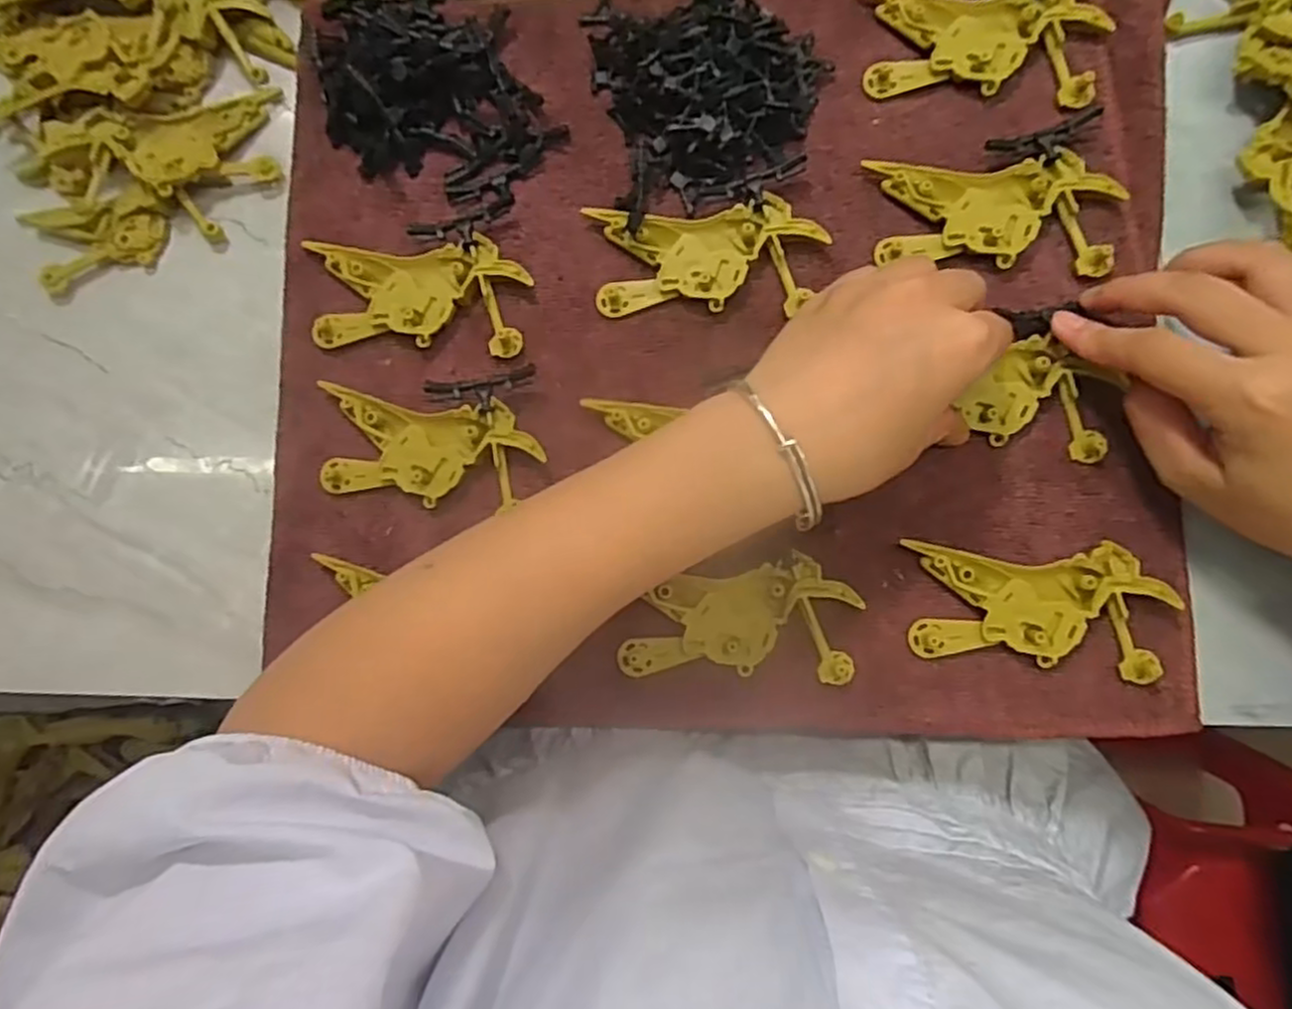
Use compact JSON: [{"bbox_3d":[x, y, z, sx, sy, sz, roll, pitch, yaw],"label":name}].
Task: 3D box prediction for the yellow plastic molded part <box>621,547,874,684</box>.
[{"bbox_3d":[0.039,0.048,0.309,0.096,0.006,0.050,1,86,5],"label":"yellow plastic molded part"}]

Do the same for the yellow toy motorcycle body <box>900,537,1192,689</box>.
[{"bbox_3d":[0.160,0.041,0.300,0.101,0.008,0.050,6,86,5],"label":"yellow toy motorcycle body"}]

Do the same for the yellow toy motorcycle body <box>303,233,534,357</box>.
[{"bbox_3d":[-0.103,-0.095,0.332,0.095,0.009,0.049,3,86,5],"label":"yellow toy motorcycle body"}]

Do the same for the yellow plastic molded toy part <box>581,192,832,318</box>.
[{"bbox_3d":[0.027,-0.111,0.324,0.098,0.009,0.048,-4,85,4],"label":"yellow plastic molded toy part"}]

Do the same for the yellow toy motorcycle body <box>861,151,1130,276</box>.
[{"bbox_3d":[0.150,-0.126,0.316,0.099,0.009,0.046,5,86,5],"label":"yellow toy motorcycle body"}]

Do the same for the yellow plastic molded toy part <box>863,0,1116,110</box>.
[{"bbox_3d":[0.149,-0.206,0.325,0.100,0.009,0.048,7,86,5],"label":"yellow plastic molded toy part"}]

